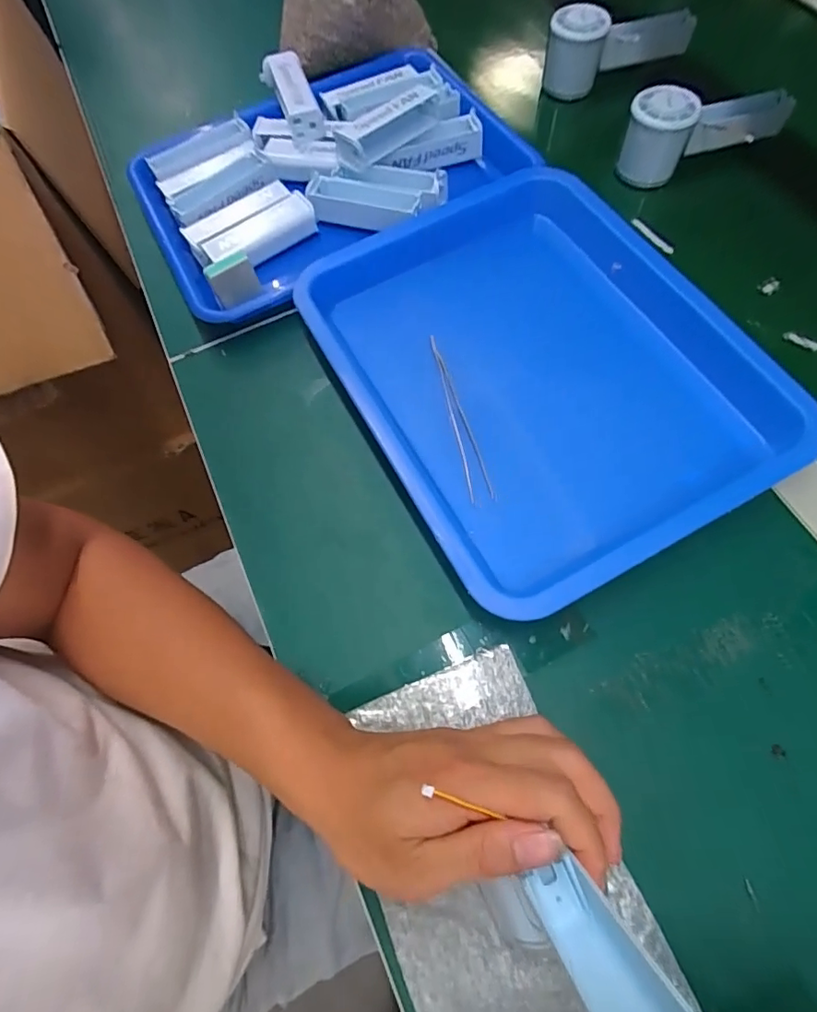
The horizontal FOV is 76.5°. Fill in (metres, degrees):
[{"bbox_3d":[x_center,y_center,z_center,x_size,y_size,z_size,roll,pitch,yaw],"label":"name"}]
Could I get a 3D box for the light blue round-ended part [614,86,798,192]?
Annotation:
[{"bbox_3d":[0.271,-0.349,0.477,0.156,0.060,0.048,-18,66,-5],"label":"light blue round-ended part"}]

